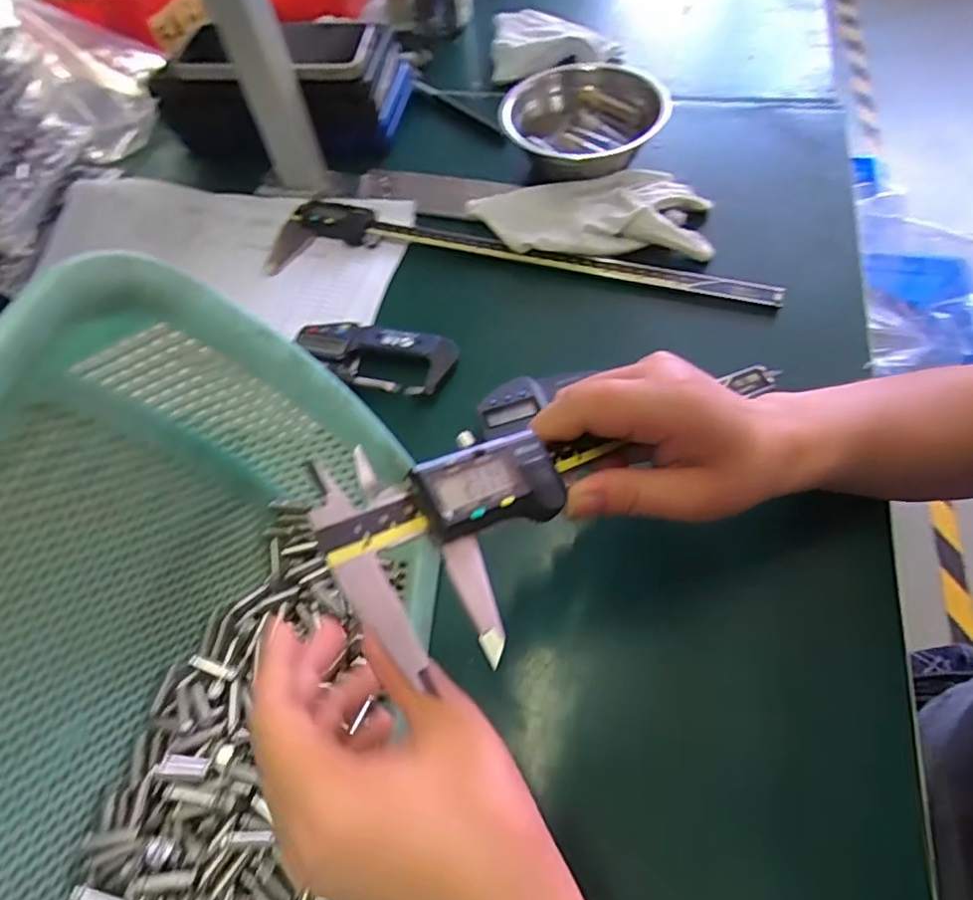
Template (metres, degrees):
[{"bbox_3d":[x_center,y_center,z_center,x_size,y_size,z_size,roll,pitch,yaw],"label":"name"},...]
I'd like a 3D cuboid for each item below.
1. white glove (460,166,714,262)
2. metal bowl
[{"bbox_3d":[0.080,-0.187,0.463,0.179,0.027,0.092,4,58,7],"label":"white glove"},{"bbox_3d":[0.081,-0.267,0.485,0.123,0.042,0.124,-2,58,4],"label":"metal bowl"}]

